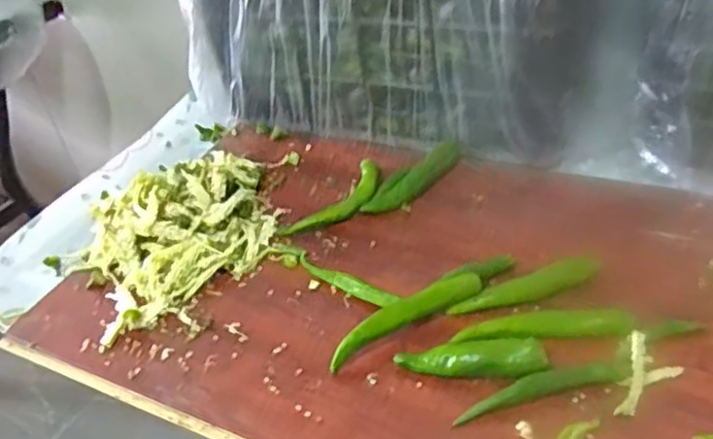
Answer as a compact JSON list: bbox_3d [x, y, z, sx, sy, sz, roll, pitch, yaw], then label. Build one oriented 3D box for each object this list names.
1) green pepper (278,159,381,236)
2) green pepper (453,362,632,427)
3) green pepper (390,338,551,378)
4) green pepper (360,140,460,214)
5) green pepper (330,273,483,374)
[{"bbox_3d":[-0.017,-0.019,0.692,0.048,0.019,0.129,27,48,37],"label":"green pepper"},{"bbox_3d":[0.135,0.122,0.484,0.130,0.011,0.020,-10,36,-5],"label":"green pepper"},{"bbox_3d":[0.086,0.107,0.504,0.110,0.021,0.024,-2,37,7],"label":"green pepper"},{"bbox_3d":[0.062,-0.045,0.704,0.039,0.023,0.133,27,48,37],"label":"green pepper"},{"bbox_3d":[0.039,0.080,0.542,0.133,0.039,0.017,-18,38,-15],"label":"green pepper"}]

